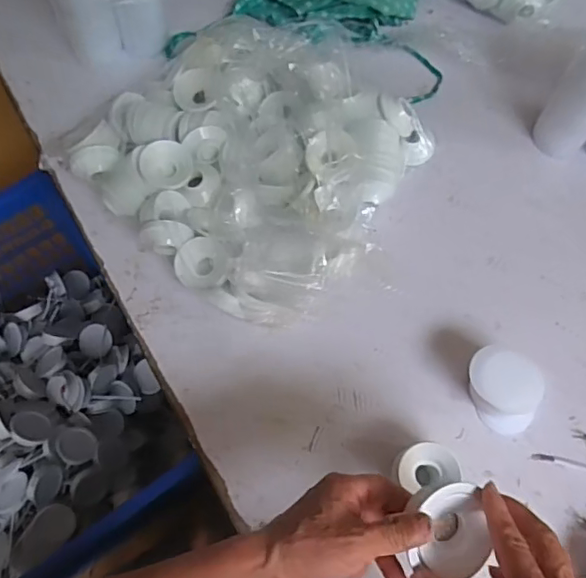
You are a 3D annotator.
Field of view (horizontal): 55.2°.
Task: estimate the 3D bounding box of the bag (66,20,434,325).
[{"bbox_3d":[-0.045,-0.160,0.626,0.331,0.115,0.320,36,73,12],"label":"bag"}]

